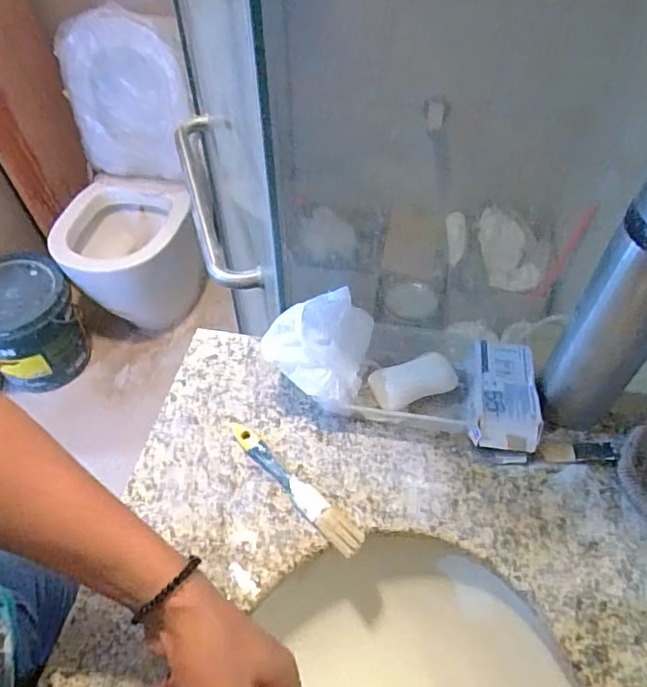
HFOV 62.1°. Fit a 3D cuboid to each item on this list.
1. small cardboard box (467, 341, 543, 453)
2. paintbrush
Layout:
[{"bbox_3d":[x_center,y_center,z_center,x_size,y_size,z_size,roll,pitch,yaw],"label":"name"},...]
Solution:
[{"bbox_3d":[0.188,0.056,0.560,0.066,0.040,0.120,8,51,9],"label":"small cardboard box"},{"bbox_3d":[-0.030,0.134,0.521,0.028,0.013,0.175,-37,58,-25],"label":"paintbrush"}]

